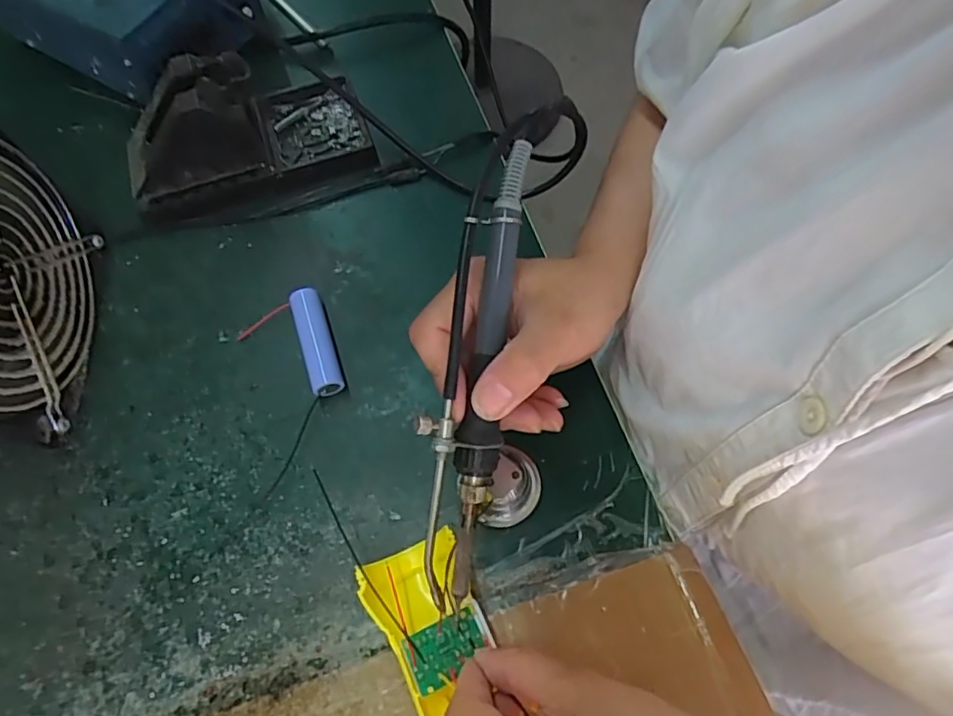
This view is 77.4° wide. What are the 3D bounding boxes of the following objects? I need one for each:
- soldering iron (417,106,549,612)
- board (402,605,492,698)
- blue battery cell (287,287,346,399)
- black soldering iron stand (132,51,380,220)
[{"bbox_3d":[-0.001,0.002,0.265,0.030,0.038,0.219,9,87,3],"label":"soldering iron"},{"bbox_3d":[-0.013,0.130,0.268,0.036,0.007,0.024,-26,69,-12],"label":"board"},{"bbox_3d":[-0.093,-0.010,0.344,0.018,0.016,0.063,-18,67,-9],"label":"blue battery cell"},{"bbox_3d":[-0.149,-0.148,0.378,0.153,0.083,0.073,-22,68,-10],"label":"black soldering iron stand"}]

